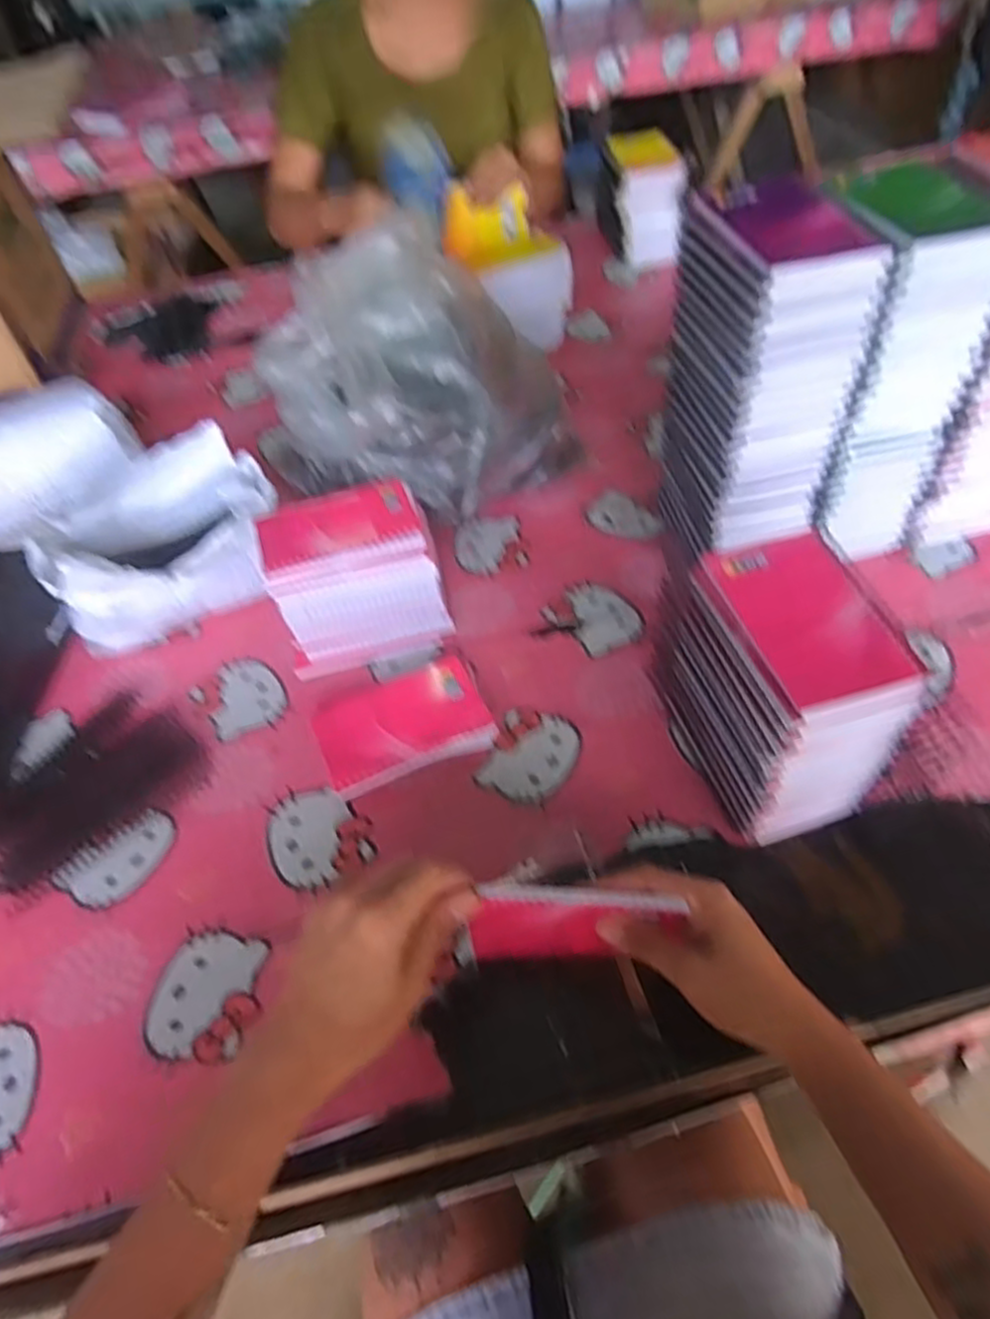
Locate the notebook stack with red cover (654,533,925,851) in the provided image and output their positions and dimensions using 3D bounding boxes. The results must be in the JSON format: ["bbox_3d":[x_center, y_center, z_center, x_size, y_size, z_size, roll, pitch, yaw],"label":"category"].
[{"bbox_3d":[0.194,0.026,0.510,0.088,0.164,0.134,-16,52,-7],"label":"notebook stack with red cover"}]

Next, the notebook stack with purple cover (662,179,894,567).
[{"bbox_3d":[0.208,-0.203,0.612,0.093,0.292,0.126,-15,52,-7],"label":"notebook stack with purple cover"}]

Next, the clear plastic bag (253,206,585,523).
[{"bbox_3d":[-0.095,-0.277,0.750,0.287,0.205,0.237,33,61,28],"label":"clear plastic bag"}]

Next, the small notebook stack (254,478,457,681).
[{"bbox_3d":[-0.119,-0.073,0.650,0.143,0.112,0.107,-15,52,-6],"label":"small notebook stack"}]

